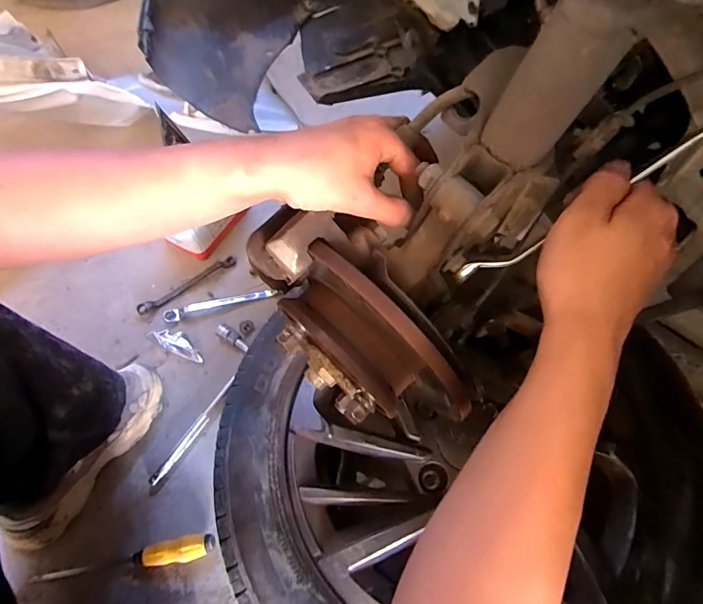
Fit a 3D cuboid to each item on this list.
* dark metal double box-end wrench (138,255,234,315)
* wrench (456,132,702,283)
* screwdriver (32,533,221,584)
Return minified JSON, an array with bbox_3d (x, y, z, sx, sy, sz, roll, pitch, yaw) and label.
[{"bbox_3d":[-0.306,-0.032,0.796,0.197,0.009,0.024,-31,65,-14],"label":"dark metal double box-end wrench"},{"bbox_3d":[0.158,-0.061,0.271,0.206,0.015,0.014,-32,55,34],"label":"wrench"},{"bbox_3d":[-0.313,0.353,0.579,0.251,0.035,0.030,-9,62,-2],"label":"screwdriver"}]

